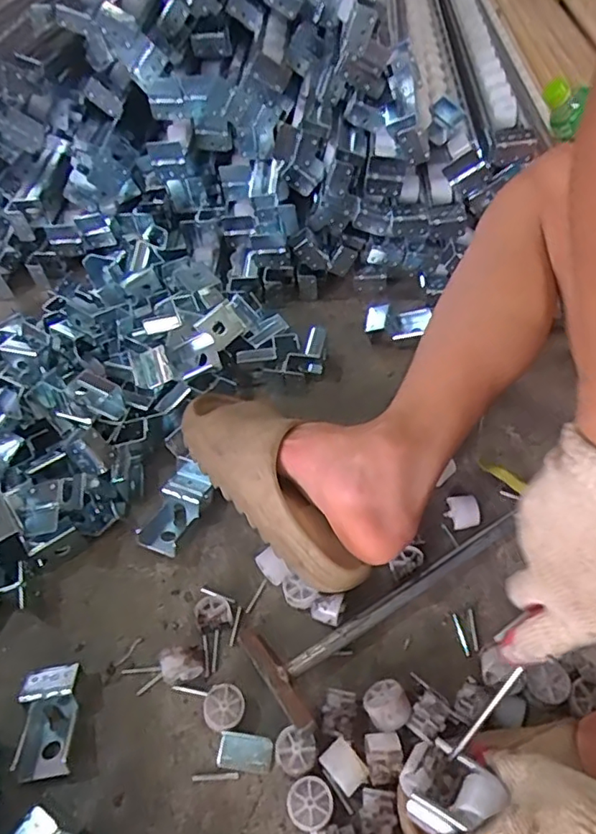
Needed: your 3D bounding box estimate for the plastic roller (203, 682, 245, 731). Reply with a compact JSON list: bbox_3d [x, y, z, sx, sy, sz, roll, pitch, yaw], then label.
[{"bbox_3d":[-0.062,0.250,0.485,0.033,0.022,0.035,-3,51,4],"label":"plastic roller"}]

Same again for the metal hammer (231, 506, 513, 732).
[{"bbox_3d":[0.091,0.162,0.530,0.284,0.038,0.095,-30,54,-17],"label":"metal hammer"}]

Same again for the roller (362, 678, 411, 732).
[{"bbox_3d":[0.075,0.240,0.469,0.034,0.030,0.026,-28,99,-2],"label":"roller"}]

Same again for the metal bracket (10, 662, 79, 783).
[{"bbox_3d":[-0.215,0.260,0.484,0.047,0.036,0.085,-7,51,1],"label":"metal bracket"}]

